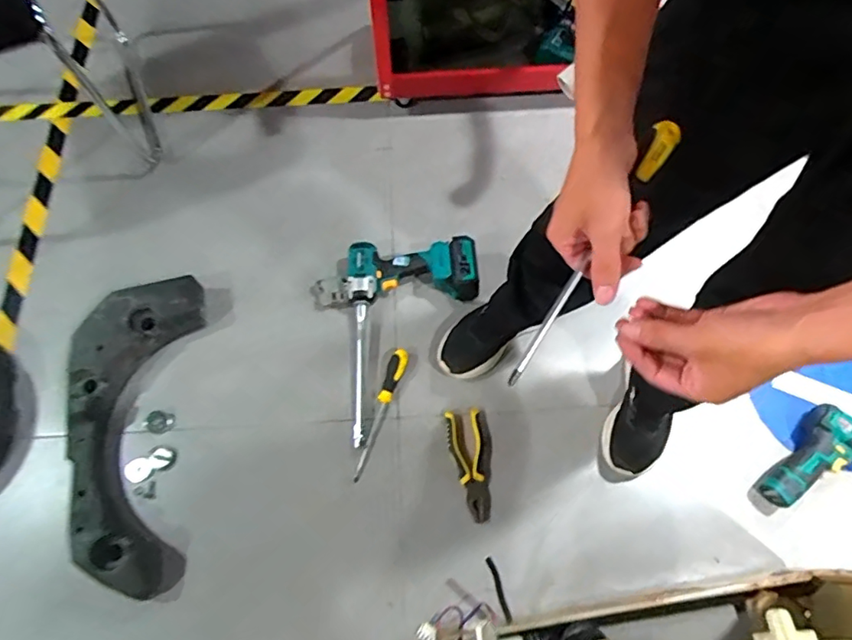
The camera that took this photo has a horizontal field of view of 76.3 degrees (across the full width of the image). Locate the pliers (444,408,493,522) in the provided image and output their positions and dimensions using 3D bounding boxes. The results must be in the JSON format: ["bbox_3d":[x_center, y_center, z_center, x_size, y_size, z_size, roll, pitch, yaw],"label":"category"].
[{"bbox_3d":[0.083,0.256,0.964,0.072,0.016,0.192,-7,67,-3],"label":"pliers"}]

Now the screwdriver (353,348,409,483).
[{"bbox_3d":[-0.085,0.169,0.998,0.034,0.026,0.250,16,68,7],"label":"screwdriver"}]

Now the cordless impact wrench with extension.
[{"bbox_3d":[-0.021,0.020,1.043,0.259,0.096,0.383,-5,67,-2],"label":"cordless impact wrench with extension"}]

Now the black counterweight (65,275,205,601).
[{"bbox_3d":[-0.539,0.192,0.974,0.219,0.086,0.541,-4,67,-1],"label":"black counterweight"}]

